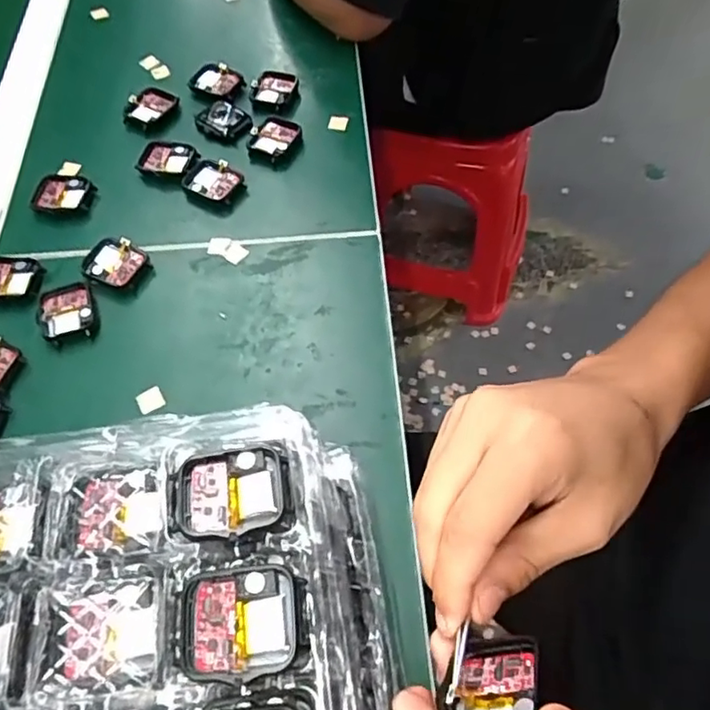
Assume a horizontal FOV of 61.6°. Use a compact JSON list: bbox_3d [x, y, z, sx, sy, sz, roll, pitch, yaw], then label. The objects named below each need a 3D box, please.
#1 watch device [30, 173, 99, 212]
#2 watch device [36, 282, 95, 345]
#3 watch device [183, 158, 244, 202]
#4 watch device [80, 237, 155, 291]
[{"bbox_3d":[-0.233,-0.129,0.480,0.045,0.014,0.036,-3,60,1],"label":"watch device"},{"bbox_3d":[-0.204,-0.029,0.422,0.036,0.011,0.044,-18,61,-8],"label":"watch device"},{"bbox_3d":[-0.116,-0.143,0.487,0.044,0.012,0.034,21,63,14],"label":"watch device"},{"bbox_3d":[-0.176,-0.067,0.441,0.044,0.013,0.037,17,62,11],"label":"watch device"}]

